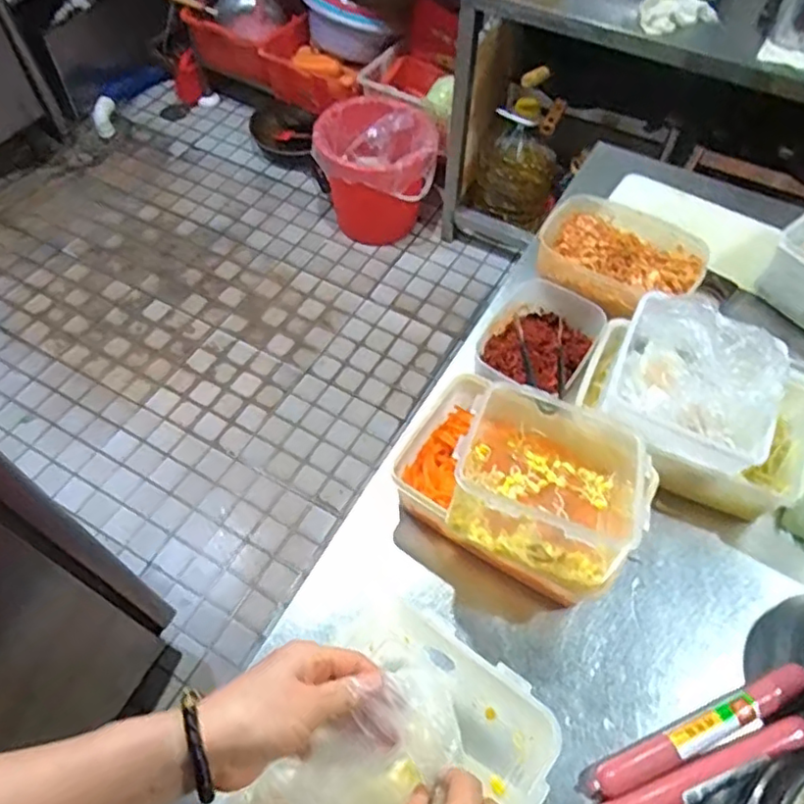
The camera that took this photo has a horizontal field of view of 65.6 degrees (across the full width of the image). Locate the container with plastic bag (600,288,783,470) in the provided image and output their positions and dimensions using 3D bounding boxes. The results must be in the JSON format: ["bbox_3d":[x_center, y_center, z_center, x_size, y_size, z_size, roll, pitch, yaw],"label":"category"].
[{"bbox_3d":[0.279,-0.024,0.576,0.152,0.094,0.128,24,60,13],"label":"container with plastic bag"}]

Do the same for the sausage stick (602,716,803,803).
[{"bbox_3d":[0.241,0.298,0.497,0.207,0.018,0.025,-17,59,-11],"label":"sausage stick"}]

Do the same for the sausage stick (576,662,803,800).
[{"bbox_3d":[0.247,0.274,0.516,0.213,0.023,0.029,-20,60,-13],"label":"sausage stick"}]

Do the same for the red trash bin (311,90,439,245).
[{"bbox_3d":[-0.077,-0.661,1.834,0.334,0.330,0.270,-6,58,-5],"label":"red trash bin"}]

